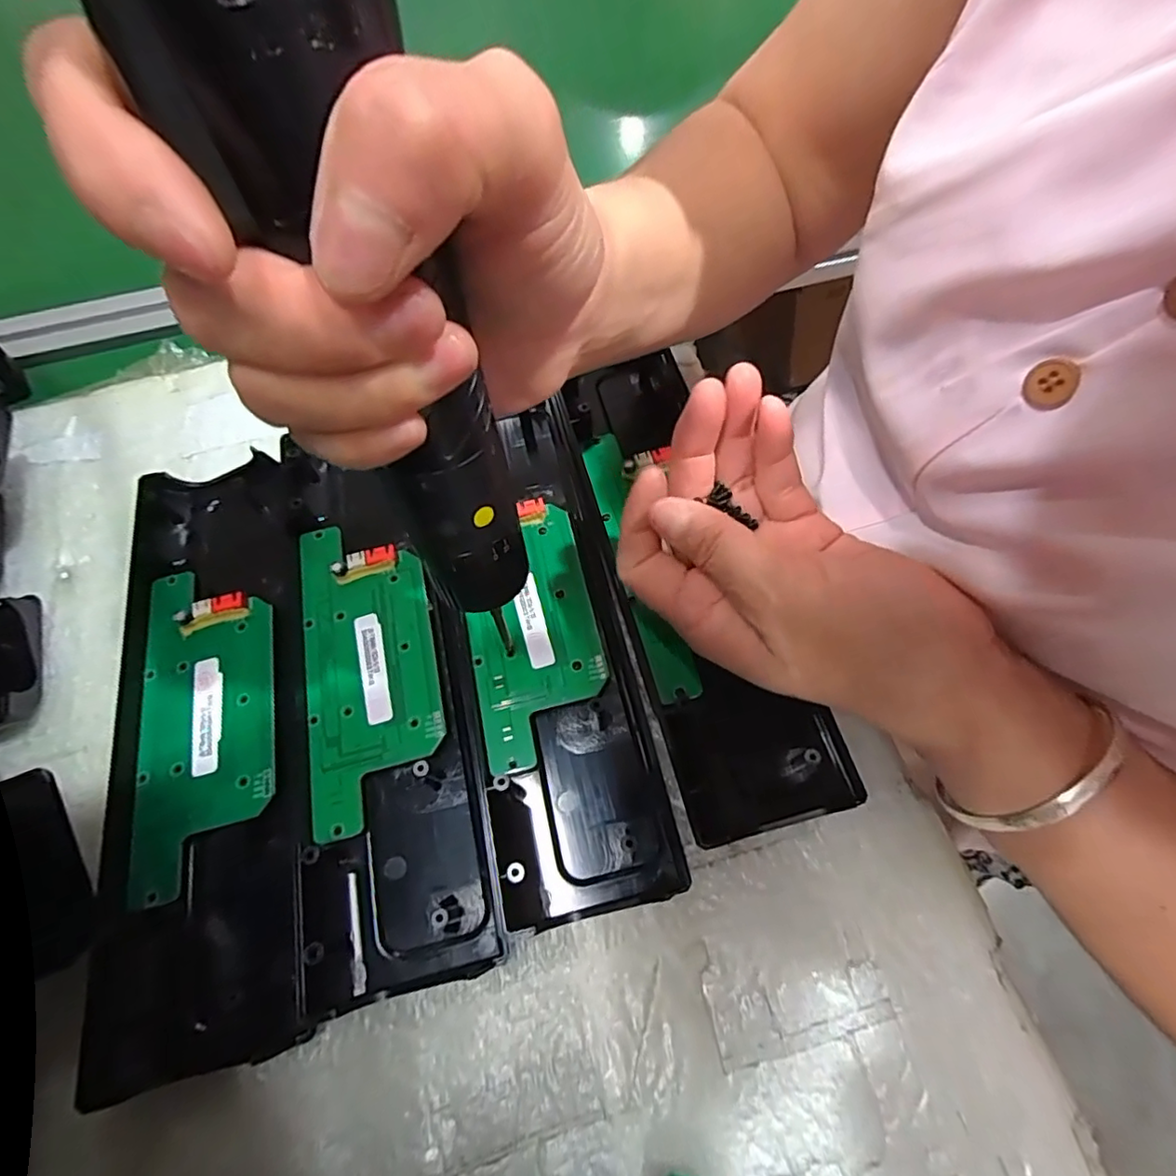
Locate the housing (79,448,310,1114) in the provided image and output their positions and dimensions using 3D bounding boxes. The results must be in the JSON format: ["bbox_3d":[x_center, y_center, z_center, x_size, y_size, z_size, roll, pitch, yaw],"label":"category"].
[{"bbox_3d":[-0.160,0.051,0.242,0.076,0.017,0.247,-15,63,-5],"label":"housing"}]

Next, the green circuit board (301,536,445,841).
[{"bbox_3d":[-0.094,0.031,0.245,0.056,0.011,0.129,-13,65,-3],"label":"green circuit board"}]

